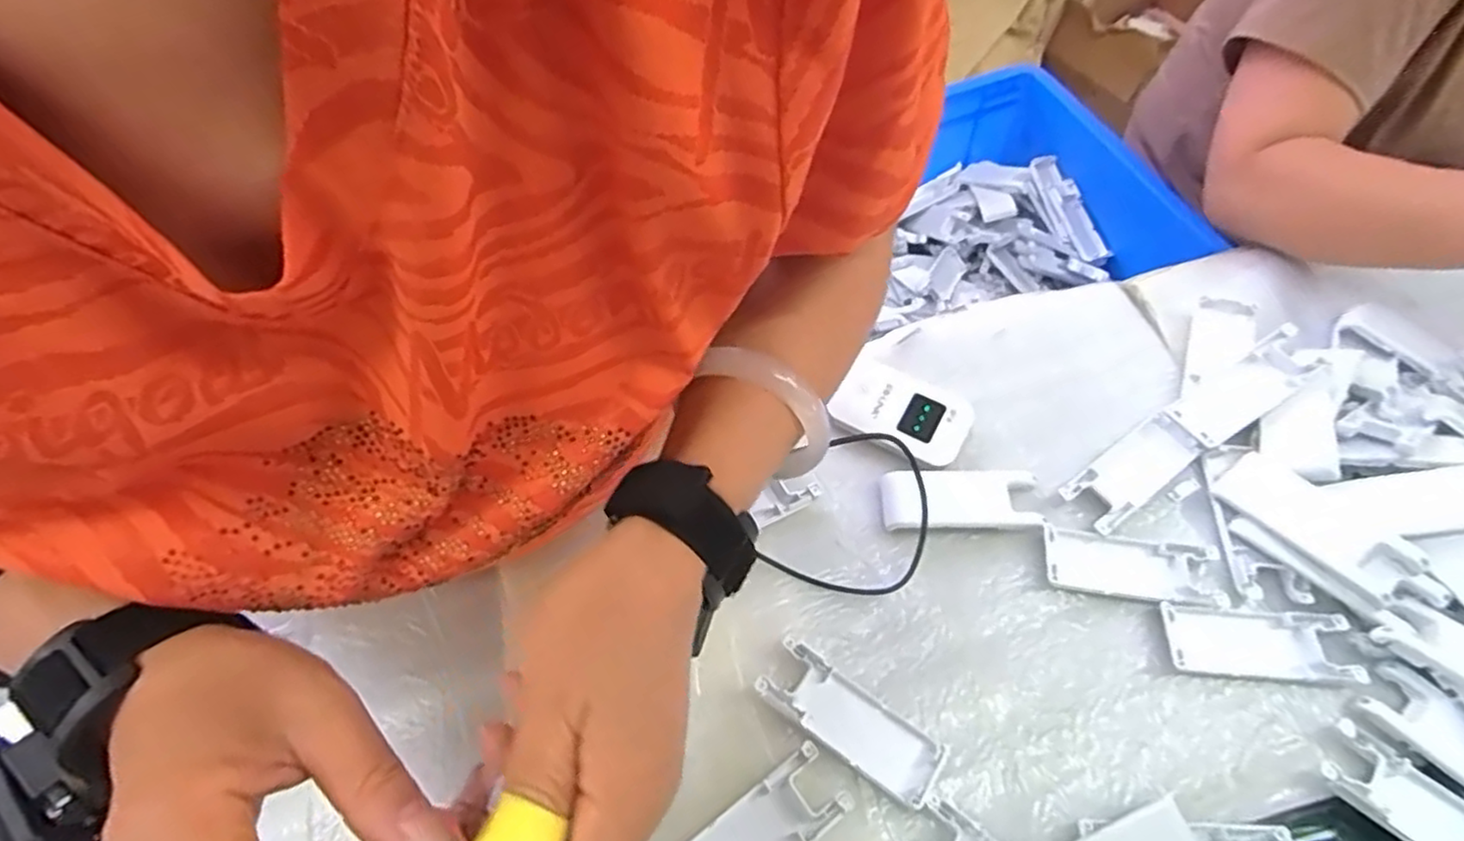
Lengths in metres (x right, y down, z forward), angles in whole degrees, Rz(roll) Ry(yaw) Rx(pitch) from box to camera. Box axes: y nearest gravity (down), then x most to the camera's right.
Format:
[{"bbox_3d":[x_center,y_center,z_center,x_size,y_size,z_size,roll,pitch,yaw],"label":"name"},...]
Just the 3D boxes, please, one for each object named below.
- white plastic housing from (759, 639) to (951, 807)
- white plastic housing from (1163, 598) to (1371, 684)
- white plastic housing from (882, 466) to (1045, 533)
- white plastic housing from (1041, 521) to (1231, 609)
[{"bbox_3d":[0.067,0.170,0.392,0.103,0.016,0.038,32,65,17],"label":"white plastic housing"},{"bbox_3d":[0.315,0.132,0.412,0.105,0.010,0.039,4,60,3],"label":"white plastic housing"},{"bbox_3d":[0.152,0.051,0.463,0.100,0.014,0.041,-1,60,0],"label":"white plastic housing"},{"bbox_3d":[0.252,0.092,0.436,0.105,0.009,0.042,9,61,6],"label":"white plastic housing"}]

